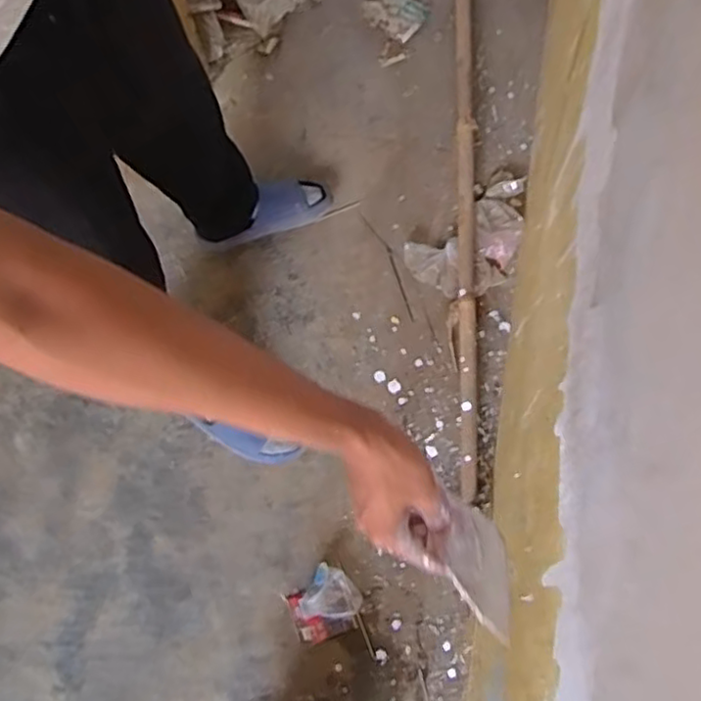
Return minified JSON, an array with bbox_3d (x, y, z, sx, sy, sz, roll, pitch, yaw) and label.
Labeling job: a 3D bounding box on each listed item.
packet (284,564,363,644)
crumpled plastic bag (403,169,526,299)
[{"bbox_3d":[-0.045,0.433,1.148,0.116,0.032,0.110,-26,73,-7],"label":"packet"},{"bbox_3d":[0.265,-0.228,1.357,0.304,0.039,0.185,-39,75,-10],"label":"crumpled plastic bag"}]

